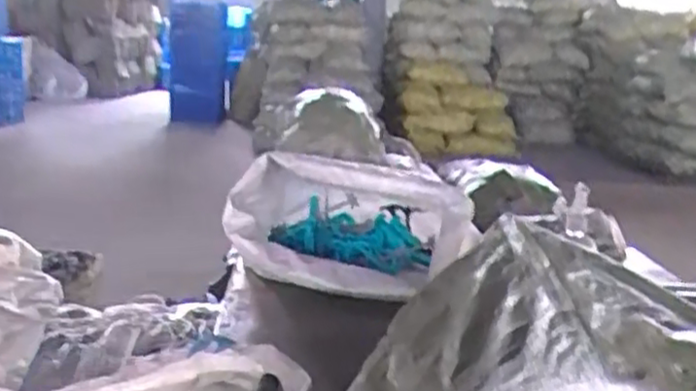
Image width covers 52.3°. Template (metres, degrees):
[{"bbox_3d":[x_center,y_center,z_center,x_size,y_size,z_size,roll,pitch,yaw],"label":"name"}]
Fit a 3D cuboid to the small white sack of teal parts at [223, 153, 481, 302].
[{"bbox_3d":[0.009,0.032,1.237,0.387,0.188,0.303,4,12,4],"label":"small white sack of teal parts"}]

